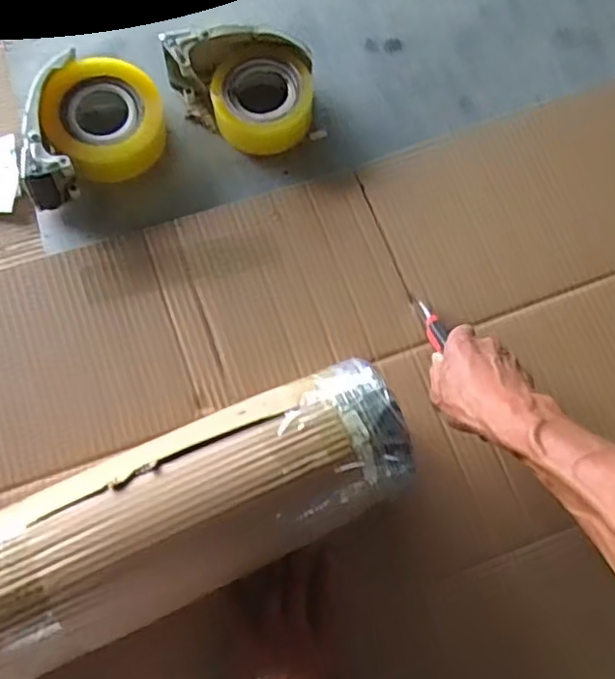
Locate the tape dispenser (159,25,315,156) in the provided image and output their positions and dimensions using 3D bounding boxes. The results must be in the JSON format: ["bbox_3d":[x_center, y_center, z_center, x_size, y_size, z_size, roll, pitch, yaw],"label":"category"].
[{"bbox_3d":[-0.070,-0.273,0.686,0.161,0.072,0.121,-10,76,-5],"label":"tape dispenser"}]

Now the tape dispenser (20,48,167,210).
[{"bbox_3d":[-0.221,-0.217,0.658,0.126,0.077,0.157,6,75,-1],"label":"tape dispenser"}]

